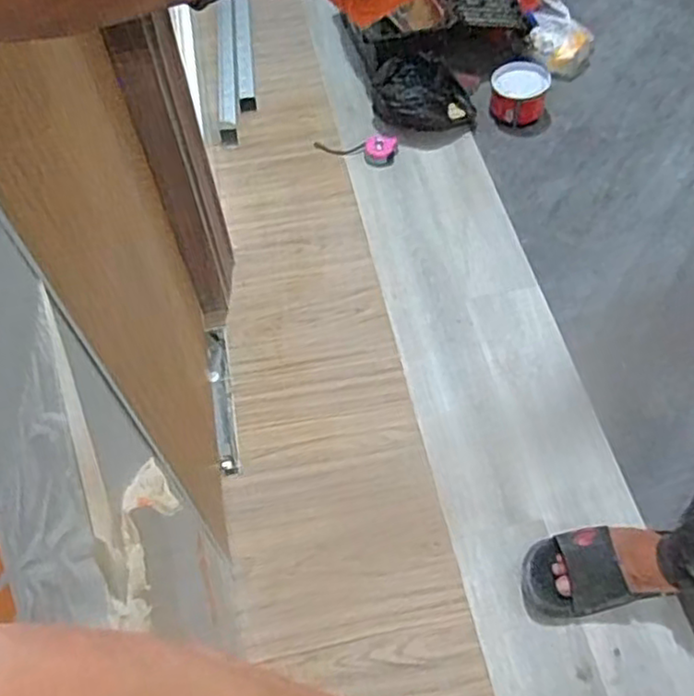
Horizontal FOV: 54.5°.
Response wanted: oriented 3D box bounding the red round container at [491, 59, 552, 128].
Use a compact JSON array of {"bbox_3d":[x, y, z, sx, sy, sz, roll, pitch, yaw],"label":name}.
[{"bbox_3d":[0.388,-0.570,1.528,0.124,0.096,0.131,-1,58,2],"label":"red round container"}]

